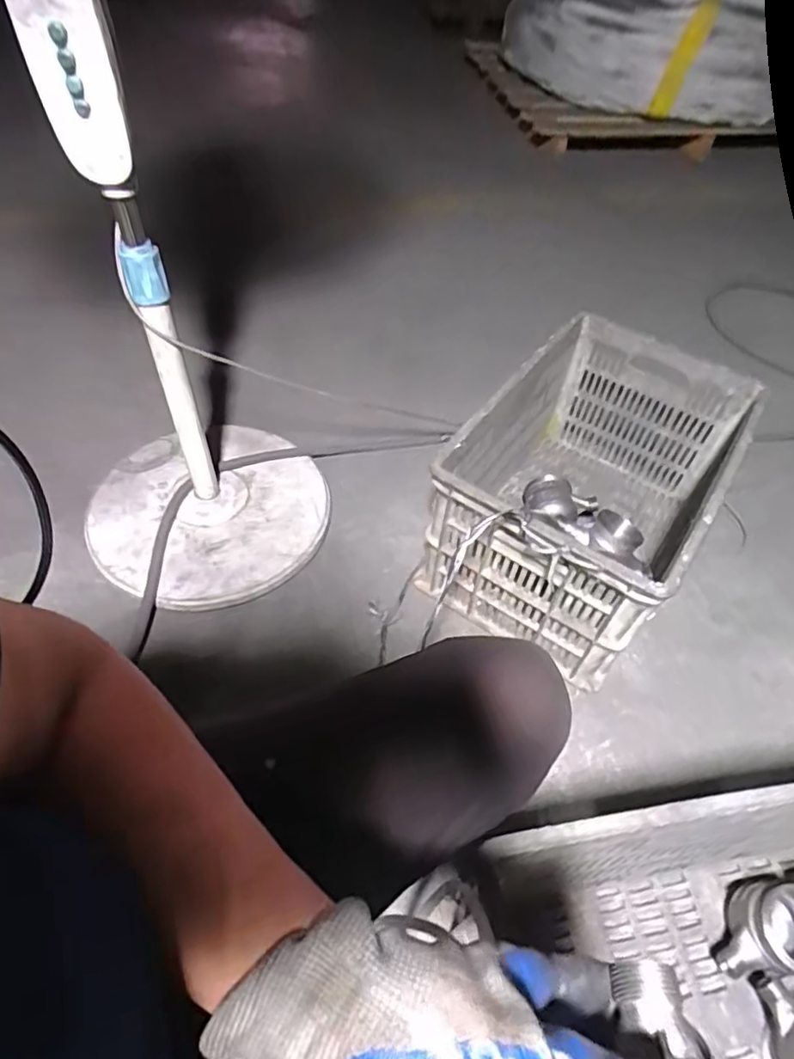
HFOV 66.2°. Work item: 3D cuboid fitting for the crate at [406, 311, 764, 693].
[{"bbox_3d":[0.280,-0.053,0.915,0.310,0.261,0.470,31,57,18],"label":"crate"}]

